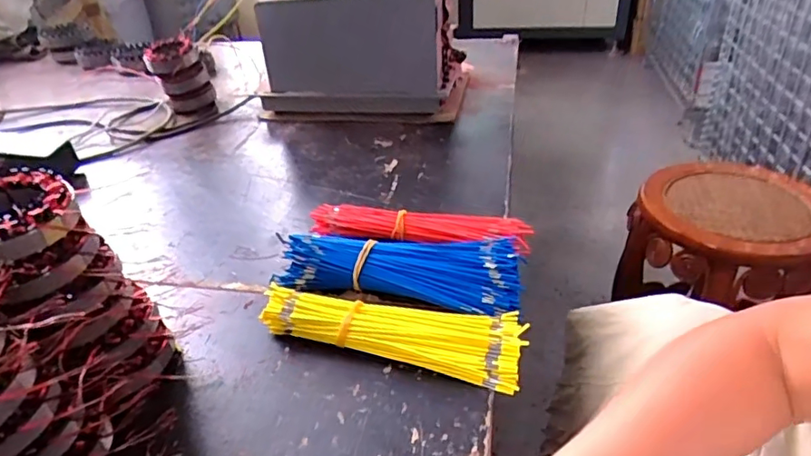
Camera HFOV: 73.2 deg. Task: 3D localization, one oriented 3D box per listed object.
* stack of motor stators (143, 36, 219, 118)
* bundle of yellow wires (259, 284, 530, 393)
[{"bbox_3d":[-0.411,-0.276,1.004,0.097,0.125,0.100,-16,35,-18],"label":"stack of motor stators"},{"bbox_3d":[-0.013,0.090,0.504,0.239,0.032,0.068,9,35,18],"label":"bundle of yellow wires"}]

